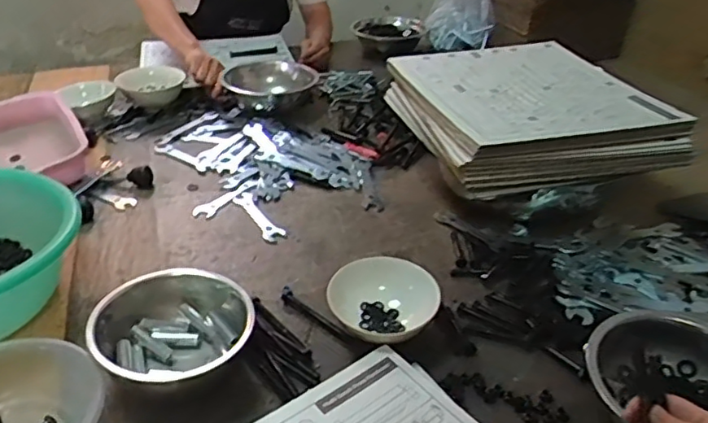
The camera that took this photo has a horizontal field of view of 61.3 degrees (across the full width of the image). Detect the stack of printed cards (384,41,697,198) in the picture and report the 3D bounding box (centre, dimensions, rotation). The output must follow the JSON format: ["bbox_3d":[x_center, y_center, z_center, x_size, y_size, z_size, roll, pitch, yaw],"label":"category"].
[{"bbox_3d":[0.277,-0.169,0.971,0.353,0.072,0.382,-8,35,-12],"label":"stack of printed cards"}]

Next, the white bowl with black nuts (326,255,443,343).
[{"bbox_3d":[0.038,0.115,0.740,0.116,0.060,0.126,0,34,0],"label":"white bowl with black nuts"}]

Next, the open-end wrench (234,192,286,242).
[{"bbox_3d":[-0.156,0.008,0.974,0.033,0.008,0.150,-19,39,-27],"label":"open-end wrench"}]

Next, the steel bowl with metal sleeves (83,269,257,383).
[{"bbox_3d":[-0.198,0.144,0.668,0.169,0.089,0.154,0,34,0],"label":"steel bowl with metal sleeves"}]

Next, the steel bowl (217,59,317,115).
[{"bbox_3d":[-0.181,-0.272,1.312,0.196,0.062,0.191,-10,35,-15],"label":"steel bowl"}]

